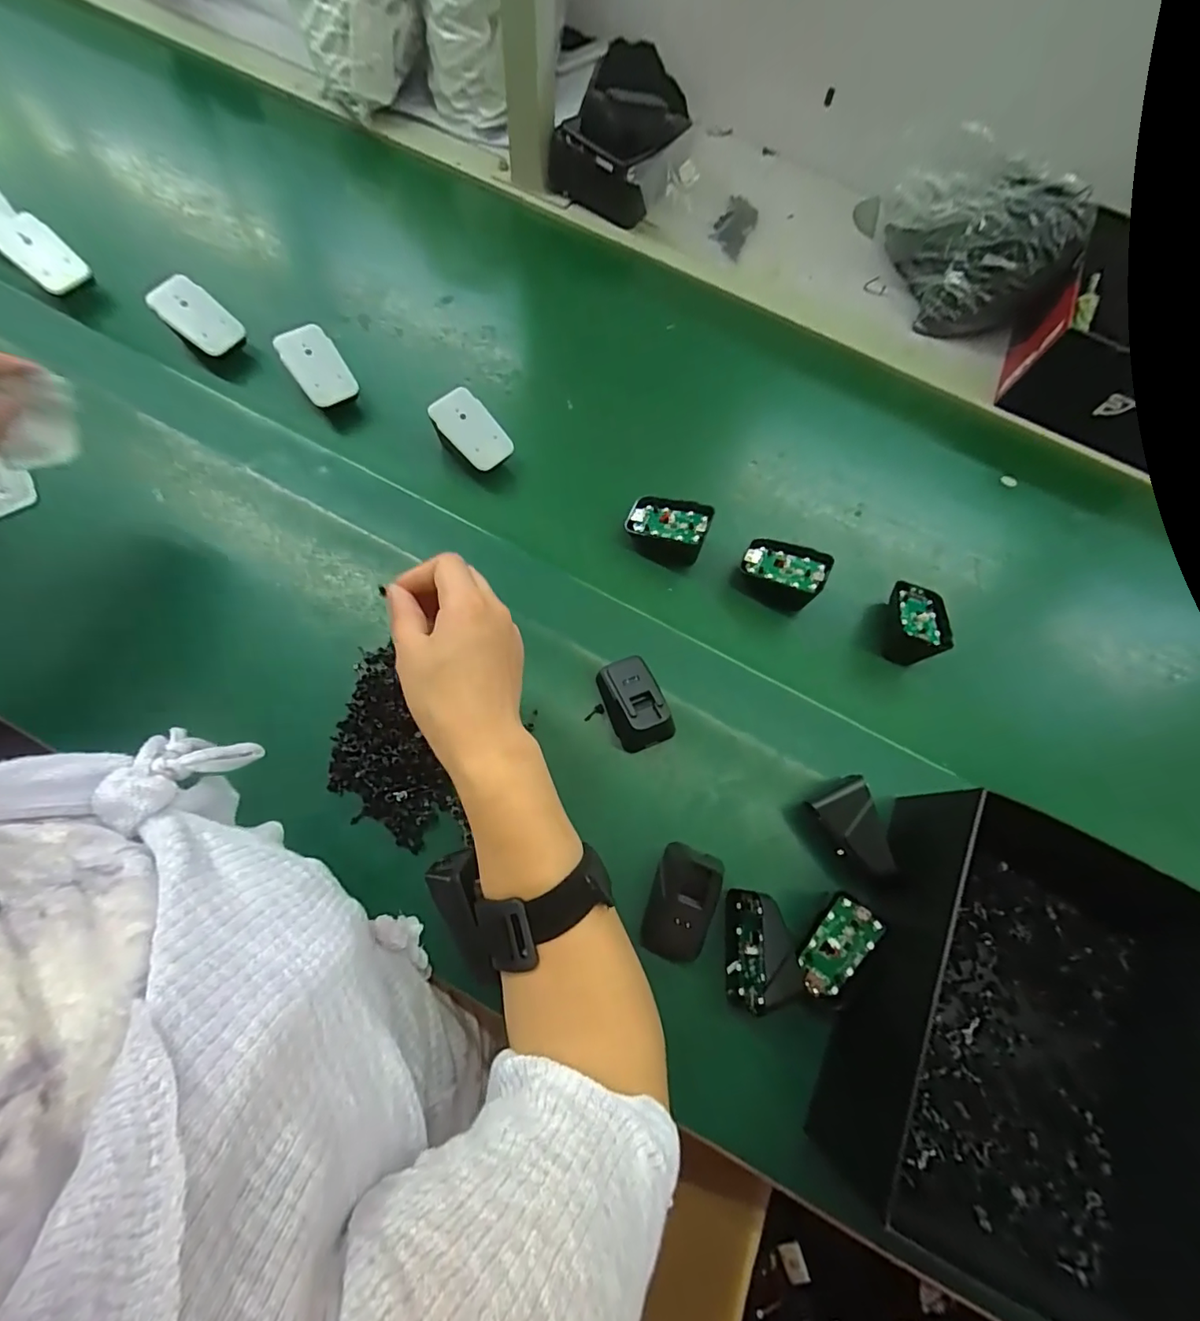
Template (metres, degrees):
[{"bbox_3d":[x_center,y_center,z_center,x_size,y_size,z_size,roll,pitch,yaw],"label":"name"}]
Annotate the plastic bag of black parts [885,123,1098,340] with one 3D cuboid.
[{"bbox_3d":[0.383,-0.423,0.539,0.153,0.115,0.135,14,69,-1],"label":"plastic bag of black parts"}]

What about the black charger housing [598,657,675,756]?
[{"bbox_3d":[0.024,0.030,0.397,0.042,0.039,0.067,-20,72,-10],"label":"black charger housing"}]

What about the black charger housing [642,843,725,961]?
[{"bbox_3d":[0.059,0.161,0.356,0.046,0.037,0.068,19,70,4],"label":"black charger housing"}]

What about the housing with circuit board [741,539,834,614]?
[{"bbox_3d":[0.155,-0.074,0.451,0.067,0.035,0.050,20,69,2],"label":"housing with circuit board"}]

